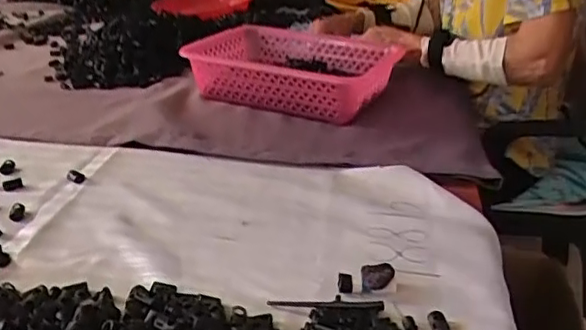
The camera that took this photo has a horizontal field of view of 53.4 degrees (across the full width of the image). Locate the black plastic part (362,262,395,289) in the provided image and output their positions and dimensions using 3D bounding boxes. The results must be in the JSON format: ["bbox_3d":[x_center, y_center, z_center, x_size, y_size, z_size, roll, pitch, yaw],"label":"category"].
[{"bbox_3d":[0.069,0.092,0.475,0.026,0.018,0.017,5,27,6],"label":"black plastic part"}]

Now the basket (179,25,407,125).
[{"bbox_3d":[0.002,-0.123,0.777,0.291,0.080,0.142,19,31,30],"label":"basket"}]

